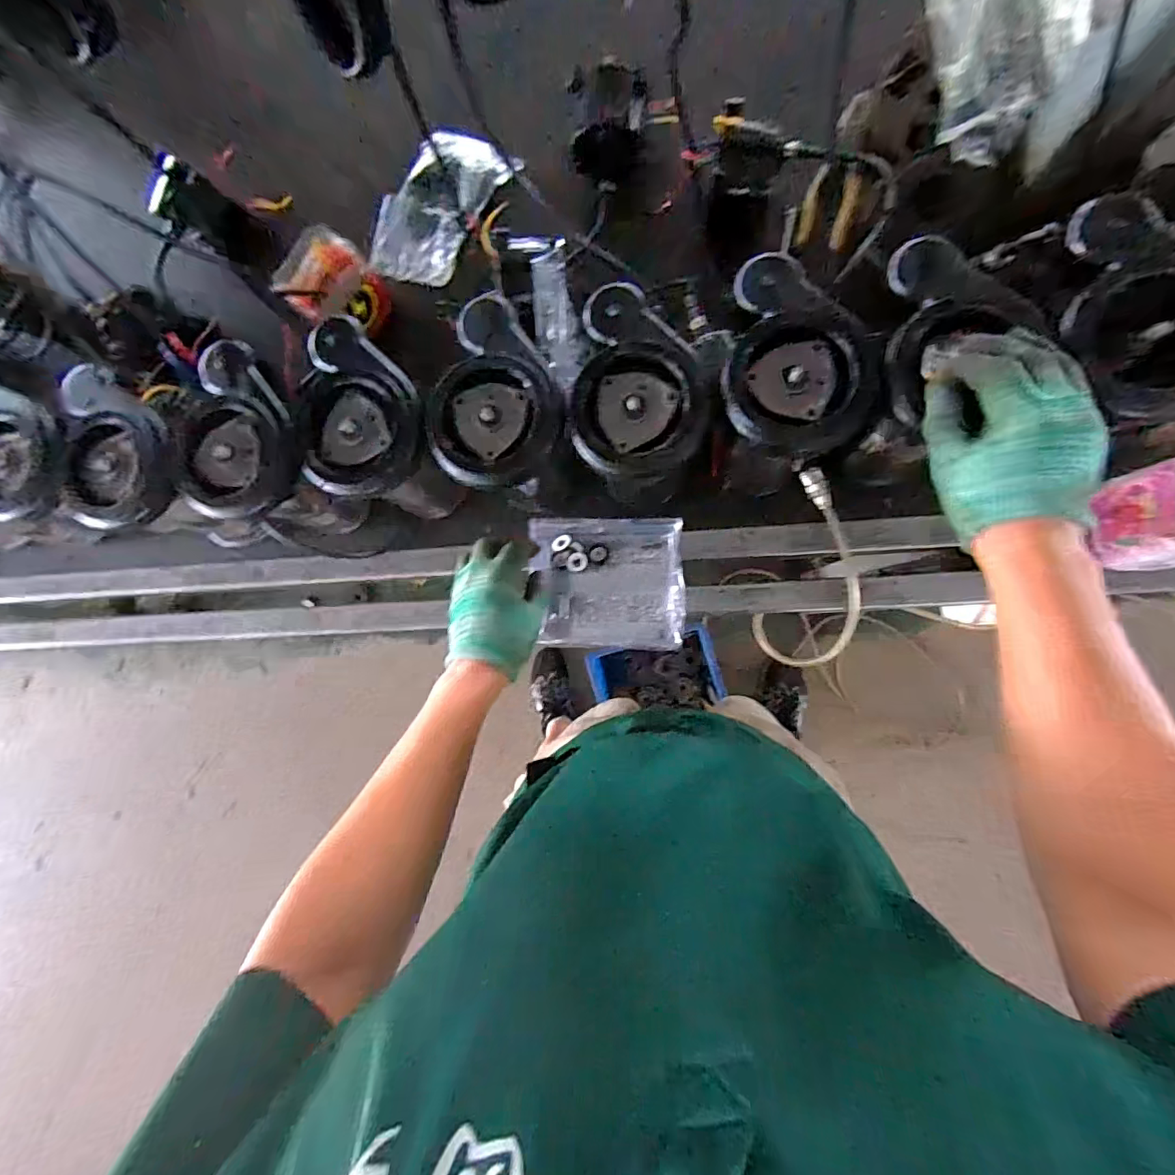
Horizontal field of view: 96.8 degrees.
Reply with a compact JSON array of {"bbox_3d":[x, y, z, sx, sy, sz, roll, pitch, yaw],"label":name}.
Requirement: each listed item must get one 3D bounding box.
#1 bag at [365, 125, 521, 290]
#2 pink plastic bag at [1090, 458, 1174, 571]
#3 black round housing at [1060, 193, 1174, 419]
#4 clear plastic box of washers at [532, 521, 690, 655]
[{"bbox_3d":[-0.188,-0.475,0.648,0.133,0.029,0.200,25,91,9],"label":"bag"},{"bbox_3d":[0.522,-0.066,0.459,0.078,0.079,0.094,-4,86,8],"label":"pink plastic bag"},{"bbox_3d":[0.410,-0.208,0.384,0.108,0.046,0.168,-24,84,6],"label":"black round housing"},{"bbox_3d":[0.023,-0.006,0.590,0.165,0.029,0.144,-1,87,8],"label":"clear plastic box of washers"}]

